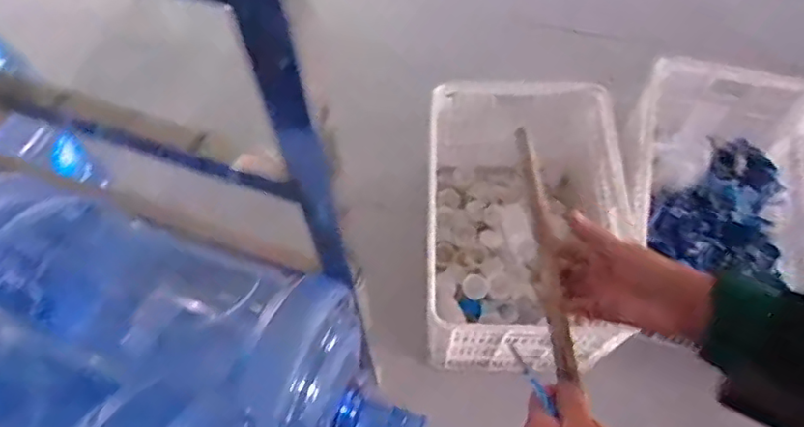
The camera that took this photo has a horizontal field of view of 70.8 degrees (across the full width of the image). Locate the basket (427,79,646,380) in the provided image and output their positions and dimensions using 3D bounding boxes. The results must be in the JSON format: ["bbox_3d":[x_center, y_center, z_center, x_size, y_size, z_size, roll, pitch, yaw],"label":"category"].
[{"bbox_3d":[0.274,0.032,1.300,0.422,0.308,0.587,2,63,1],"label":"basket"}]

